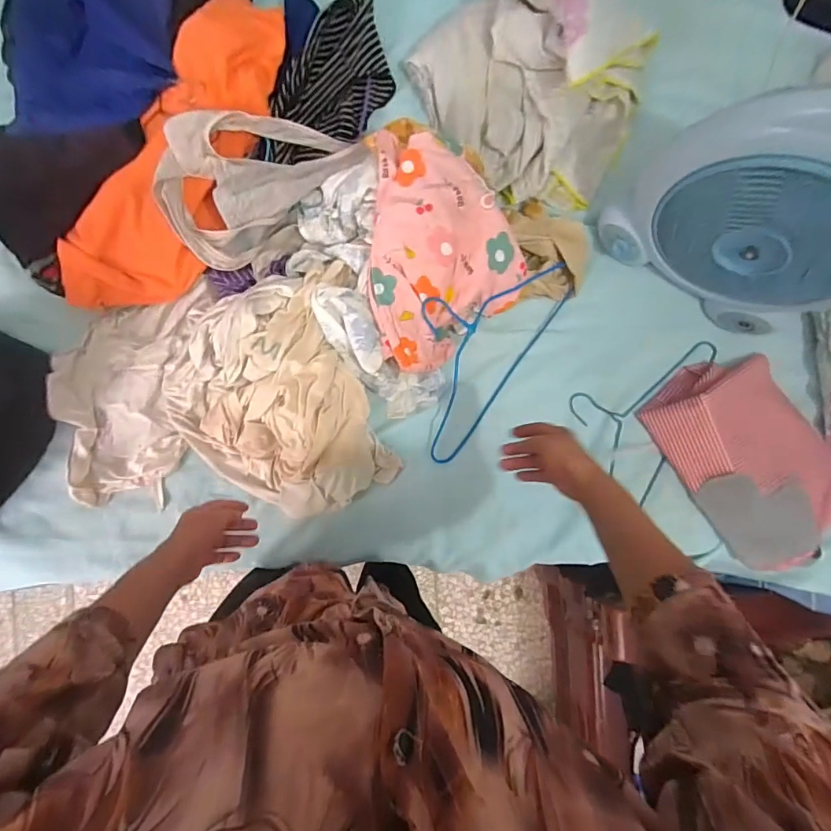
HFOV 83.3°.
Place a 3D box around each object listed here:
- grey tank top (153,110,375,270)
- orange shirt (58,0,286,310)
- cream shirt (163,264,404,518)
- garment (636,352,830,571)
[{"bbox_3d":[-0.245,-0.369,0.698,0.296,0.081,0.225,-42,92,-5],"label":"grey tank top"},{"bbox_3d":[-0.350,-0.380,0.701,0.193,0.090,0.525,32,86,-3],"label":"orange shirt"},{"bbox_3d":[-0.206,-0.014,0.708,0.328,0.086,0.344,-21,90,-5],"label":"cream shirt"},{"bbox_3d":[0.571,0.068,0.776,0.237,0.080,0.346,-32,91,-5],"label":"garment"}]

